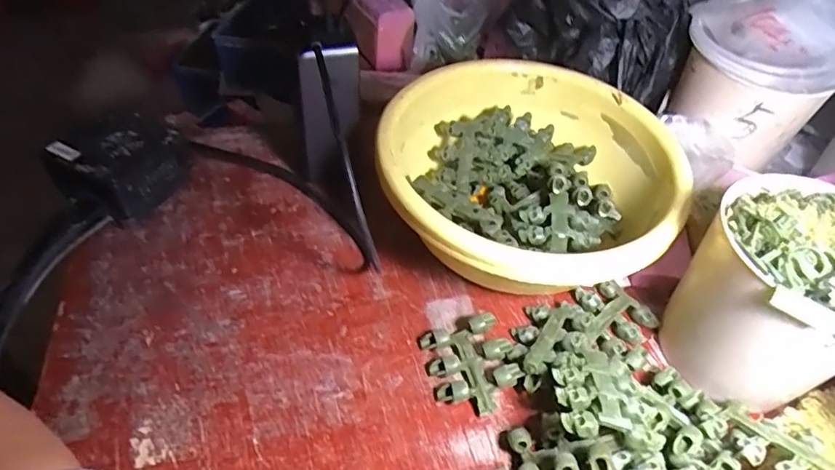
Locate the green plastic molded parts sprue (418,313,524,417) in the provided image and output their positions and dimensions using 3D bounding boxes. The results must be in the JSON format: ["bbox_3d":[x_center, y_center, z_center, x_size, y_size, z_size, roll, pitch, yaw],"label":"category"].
[{"bbox_3d":[0.036,0.086,0.360,0.055,0.015,0.060,-8,48,-11],"label":"green plastic molded parts sprue"}]

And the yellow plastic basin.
[{"bbox_3d":[0.079,-0.044,0.417,0.212,0.071,0.208,2,47,-2],"label":"yellow plastic basin"}]

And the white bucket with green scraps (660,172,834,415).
[{"bbox_3d":[0.225,0.041,0.343,0.100,0.119,0.102,2,47,-2],"label":"white bucket with green scraps"}]

